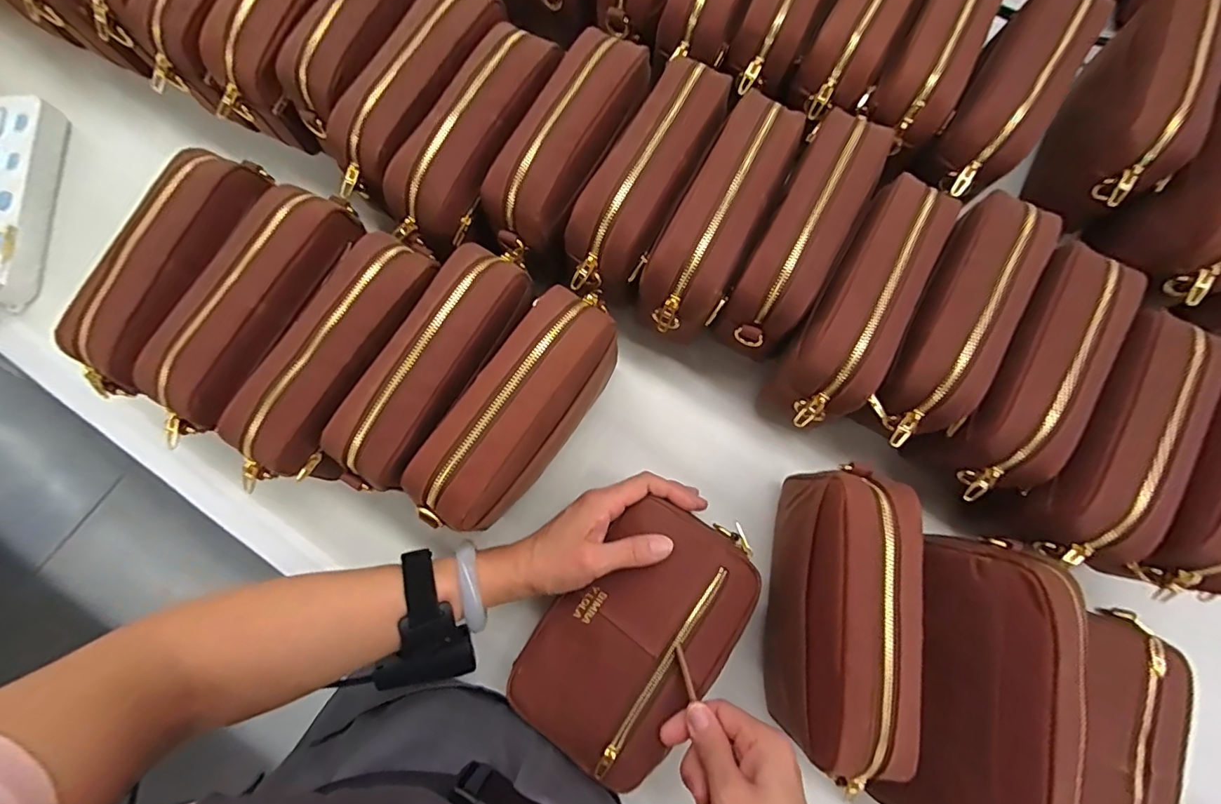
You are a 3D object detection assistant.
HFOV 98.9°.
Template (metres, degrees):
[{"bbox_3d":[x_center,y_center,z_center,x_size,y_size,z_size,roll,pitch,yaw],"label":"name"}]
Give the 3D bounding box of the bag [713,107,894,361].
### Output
[{"bbox_3d":[0.152,-0.132,0.409,0.067,0.055,0.193,28,79,5],"label":"bag"}]

